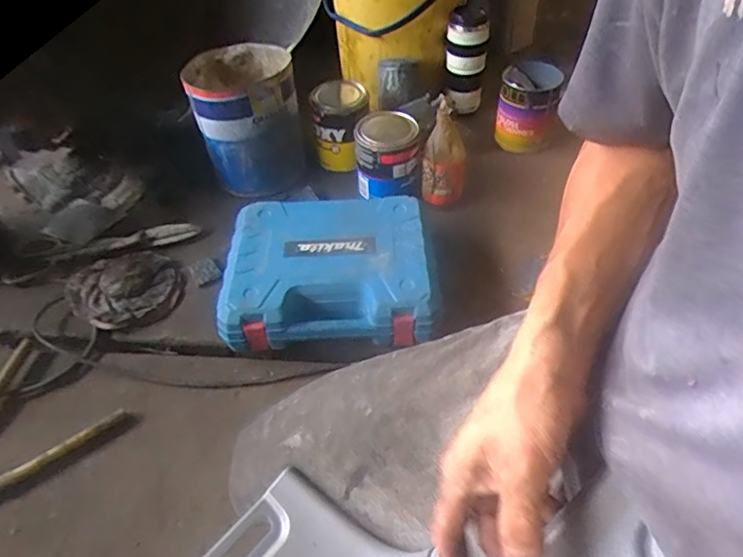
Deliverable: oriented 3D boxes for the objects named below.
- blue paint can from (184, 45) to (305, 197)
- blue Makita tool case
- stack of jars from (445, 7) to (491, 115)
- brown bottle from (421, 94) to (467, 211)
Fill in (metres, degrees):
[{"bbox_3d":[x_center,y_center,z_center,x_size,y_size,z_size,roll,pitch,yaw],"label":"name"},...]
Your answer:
[{"bbox_3d":[-0.212,-0.271,0.987,0.171,0.217,0.182,-11,46,-7],"label":"blue paint can"},{"bbox_3d":[-0.058,-0.009,0.792,0.277,0.085,0.239,-3,46,0],"label":"blue Makita tool case"},{"bbox_3d":[0.178,-0.413,1.065,0.075,0.170,0.076,4,46,7],"label":"stack of jars"},{"bbox_3d":[0.114,-0.193,0.878,0.061,0.159,0.050,26,53,25],"label":"brown bottle"}]

